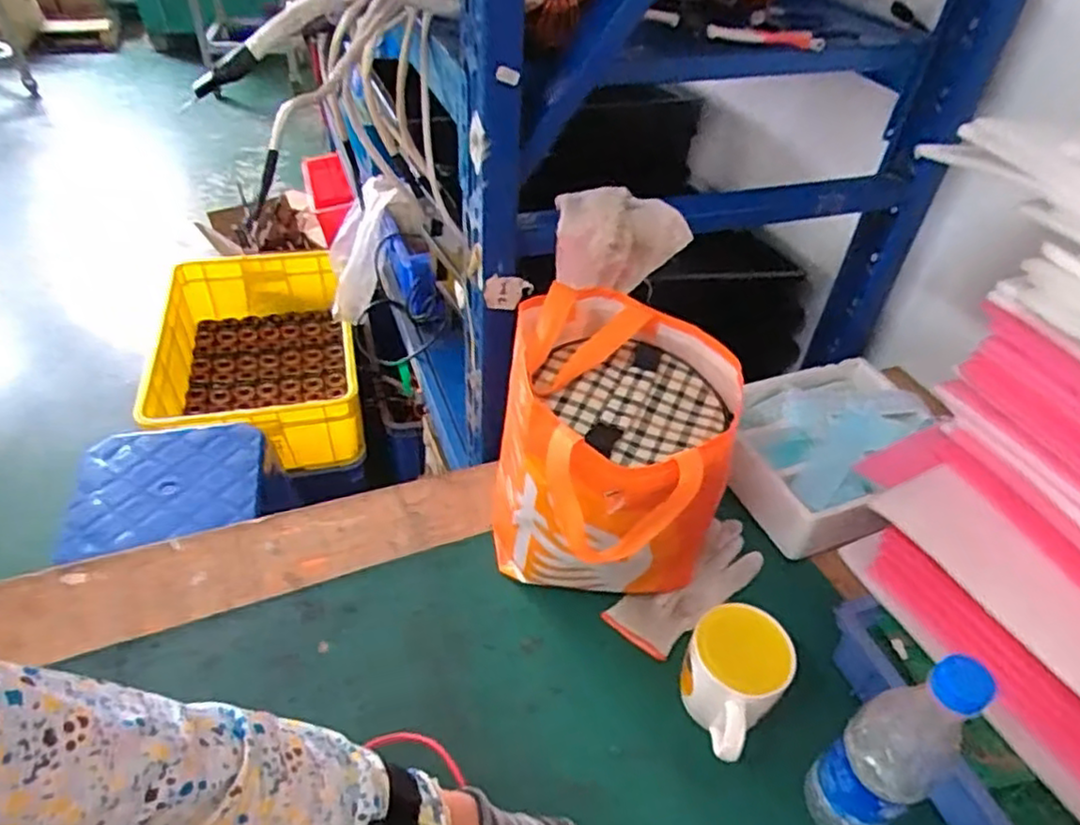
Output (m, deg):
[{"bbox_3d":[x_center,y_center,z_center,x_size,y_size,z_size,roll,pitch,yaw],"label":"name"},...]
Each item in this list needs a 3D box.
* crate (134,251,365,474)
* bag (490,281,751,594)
[{"bbox_3d":[-0.648,-0.113,1.578,0.426,0.242,0.626,-11,46,-16],"label":"crate"},{"bbox_3d":[0.055,0.052,0.689,0.240,0.253,0.200,32,50,26],"label":"bag"}]

